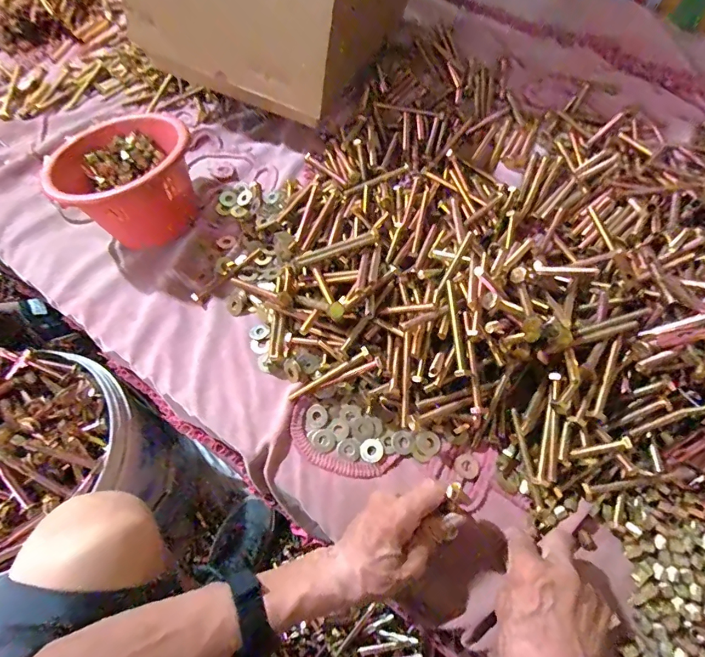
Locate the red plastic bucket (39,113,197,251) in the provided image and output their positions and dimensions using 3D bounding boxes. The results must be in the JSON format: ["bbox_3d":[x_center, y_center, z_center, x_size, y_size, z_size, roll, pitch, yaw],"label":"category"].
[{"bbox_3d":[-0.282,-0.190,0.545,0.160,0.114,0.152,-39,70,-13],"label":"red plastic bucket"}]

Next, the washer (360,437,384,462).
[{"bbox_3d":[0.021,0.130,0.455,0.025,0.004,0.024,-1,66,3],"label":"washer"}]

